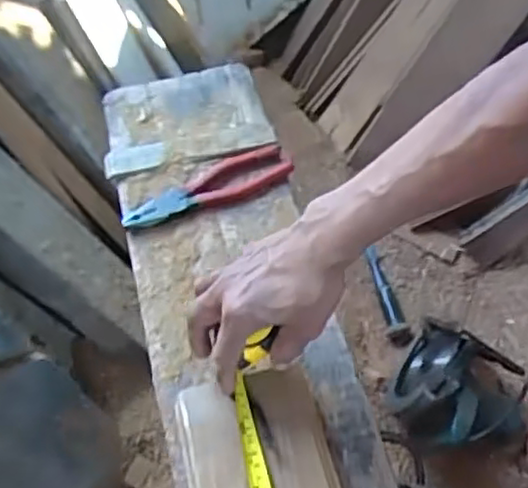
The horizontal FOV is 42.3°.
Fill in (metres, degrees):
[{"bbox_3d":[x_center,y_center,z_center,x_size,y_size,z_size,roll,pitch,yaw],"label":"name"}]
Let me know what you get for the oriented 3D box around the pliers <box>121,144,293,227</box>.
[{"bbox_3d":[-0.062,-0.063,0.748,0.192,0.013,0.056,-22,60,-16],"label":"pliers"}]

